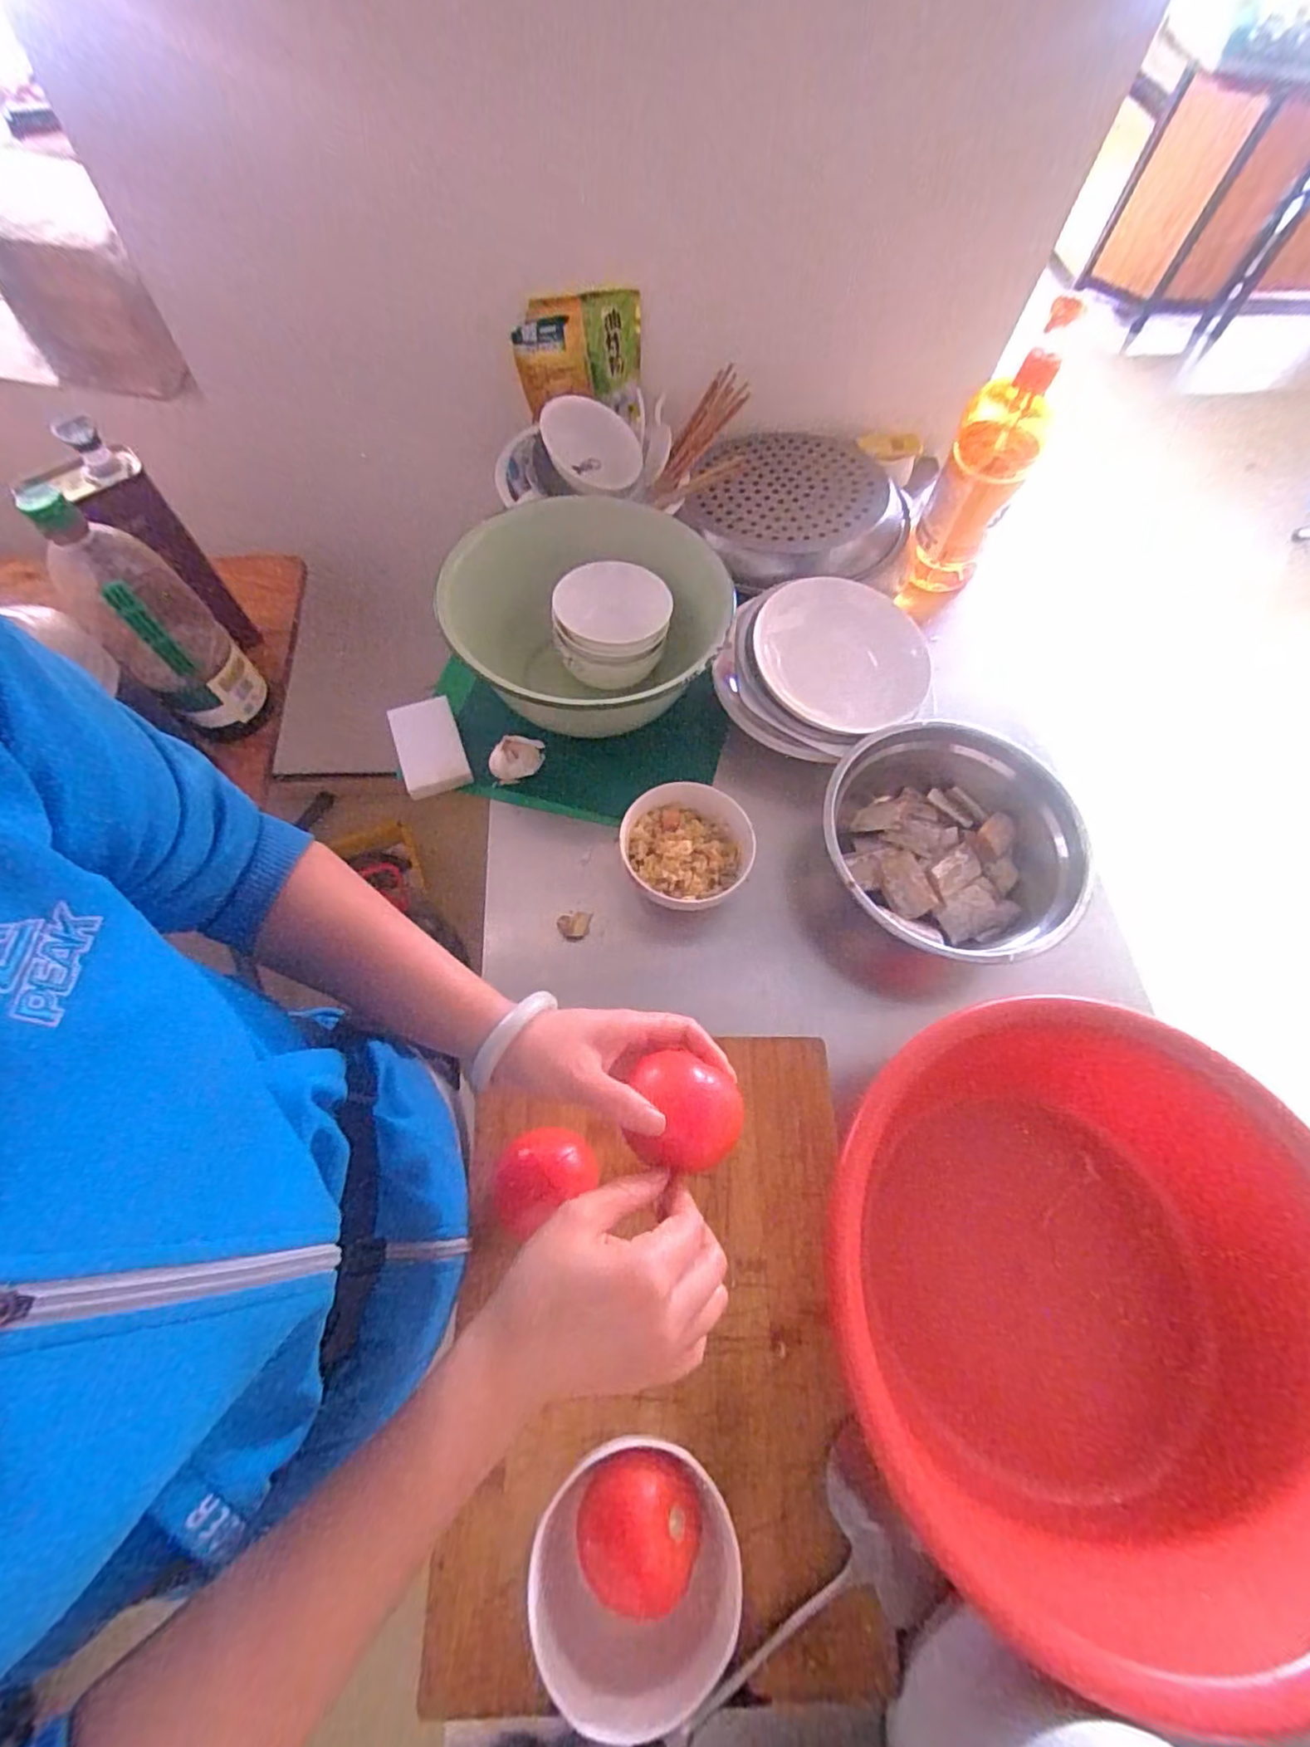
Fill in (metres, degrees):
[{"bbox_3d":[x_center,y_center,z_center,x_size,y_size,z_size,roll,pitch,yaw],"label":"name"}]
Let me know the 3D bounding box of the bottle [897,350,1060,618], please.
[{"bbox_3d":[0.347,-0.409,0.719,0.088,0.255,0.087,27,67,9],"label":"bottle"}]

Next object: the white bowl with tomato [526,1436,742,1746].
[{"bbox_3d":[-0.009,0.390,0.366,0.108,0.070,0.113,1,65,-2],"label":"white bowl with tomato"}]

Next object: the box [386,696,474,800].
[{"bbox_3d":[-0.221,-0.124,0.629,0.061,0.021,0.096,-19,67,-11],"label":"box"}]

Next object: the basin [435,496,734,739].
[{"bbox_3d":[-0.078,-0.236,0.637,0.238,0.105,0.258,1,65,-2],"label":"basin"}]

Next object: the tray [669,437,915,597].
[{"bbox_3d":[0.174,-0.446,0.777,0.256,0.053,0.260,11,65,2],"label":"tray"}]

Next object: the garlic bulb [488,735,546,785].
[{"bbox_3d":[-0.134,-0.108,0.621,0.052,0.030,0.040,13,65,3],"label":"garlic bulb"}]

